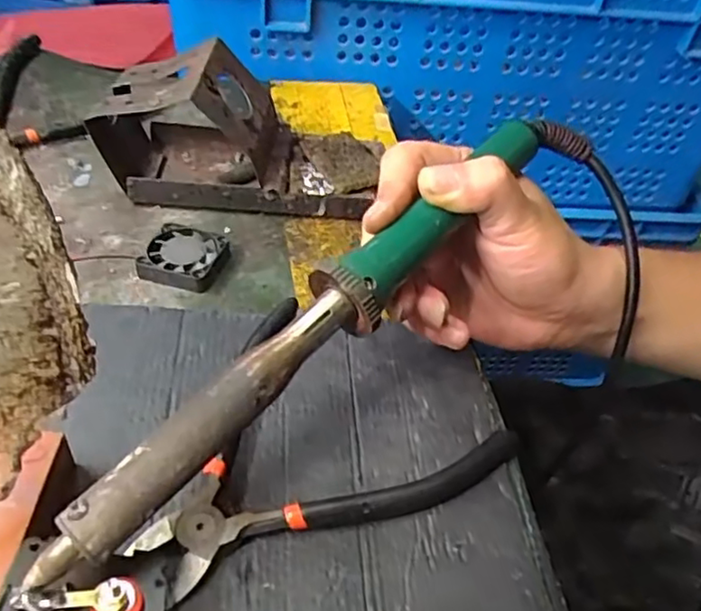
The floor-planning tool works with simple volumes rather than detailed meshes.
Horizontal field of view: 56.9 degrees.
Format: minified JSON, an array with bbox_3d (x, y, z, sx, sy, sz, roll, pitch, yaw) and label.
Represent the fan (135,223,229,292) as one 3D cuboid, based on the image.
[{"bbox_3d":[-0.092,-0.027,0.360,0.043,0.010,0.039,13,43,5],"label":"fan"}]

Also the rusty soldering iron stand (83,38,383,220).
[{"bbox_3d":[-0.060,-0.108,0.397,0.169,0.078,0.078,5,43,-3],"label":"rusty soldering iron stand"}]

